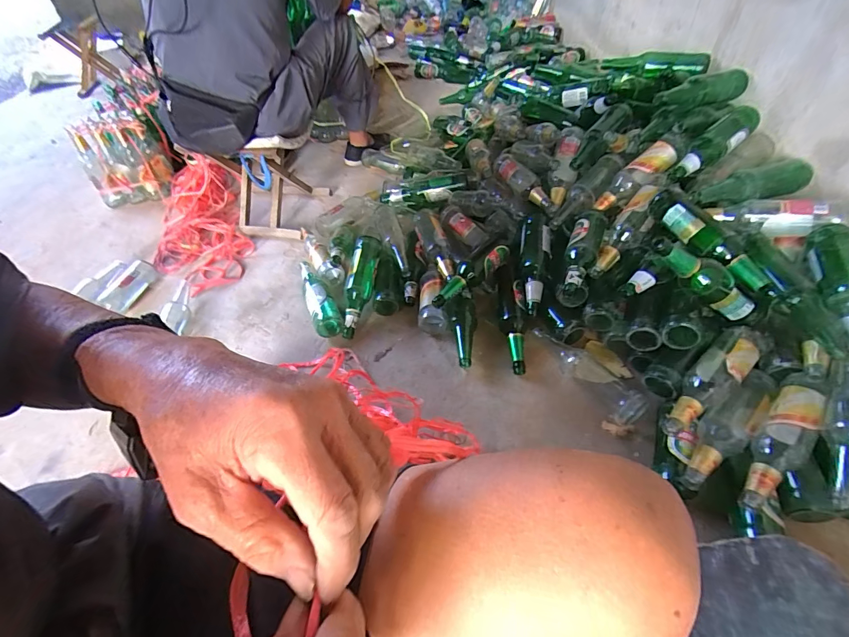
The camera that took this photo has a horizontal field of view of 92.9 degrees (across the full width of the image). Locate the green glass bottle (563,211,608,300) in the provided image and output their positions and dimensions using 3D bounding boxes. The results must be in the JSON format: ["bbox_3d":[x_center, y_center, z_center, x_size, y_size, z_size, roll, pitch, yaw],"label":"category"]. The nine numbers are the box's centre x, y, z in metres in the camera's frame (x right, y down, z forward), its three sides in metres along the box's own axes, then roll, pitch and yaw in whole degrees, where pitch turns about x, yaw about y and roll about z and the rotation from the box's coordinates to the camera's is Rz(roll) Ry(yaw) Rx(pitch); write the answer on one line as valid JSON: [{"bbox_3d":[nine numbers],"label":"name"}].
[{"bbox_3d":[0.356,-0.144,0.920,0.070,0.082,0.263,18,52,20],"label":"green glass bottle"}]

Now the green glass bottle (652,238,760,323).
[{"bbox_3d":[0.509,-0.069,0.734,0.261,0.056,0.051,31,50,-14],"label":"green glass bottle"}]

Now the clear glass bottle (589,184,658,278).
[{"bbox_3d":[0.442,-0.196,0.896,0.065,0.069,0.242,30,85,28],"label":"clear glass bottle"}]

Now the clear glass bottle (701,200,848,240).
[{"bbox_3d":[0.678,-0.197,0.786,0.225,0.071,0.066,9,50,13],"label":"clear glass bottle"}]

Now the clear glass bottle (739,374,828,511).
[{"bbox_3d":[0.575,0.202,0.652,0.067,0.081,0.258,35,60,30],"label":"clear glass bottle"}]

